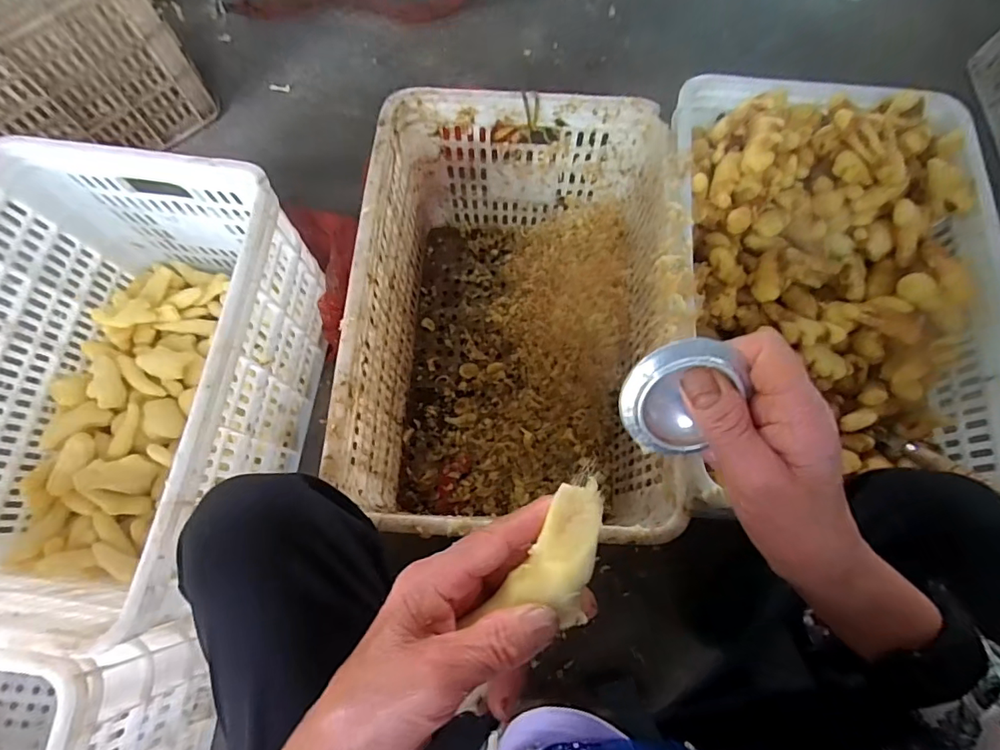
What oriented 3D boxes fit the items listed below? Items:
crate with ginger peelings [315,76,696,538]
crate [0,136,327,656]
[{"bbox_3d":[0.018,-0.063,0.664,0.363,0.279,0.503,3,73,0],"label":"crate with ginger peelings"},{"bbox_3d":[-0.473,0.020,0.644,0.358,0.283,0.506,8,73,1],"label":"crate"}]

